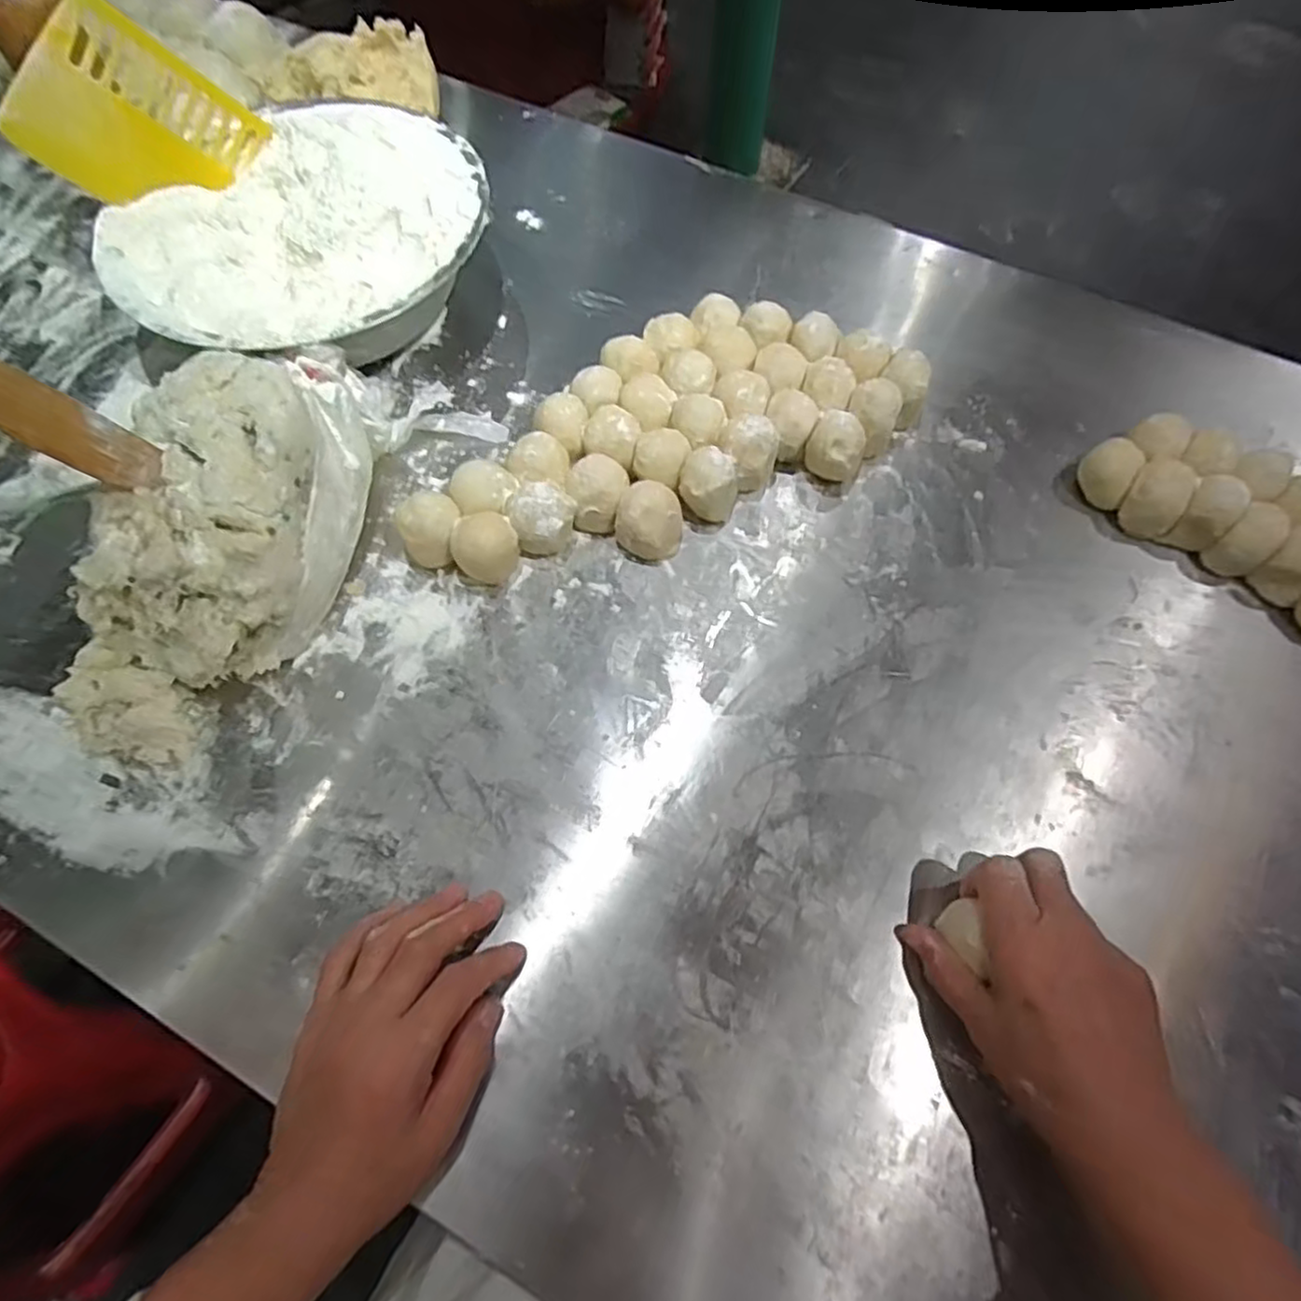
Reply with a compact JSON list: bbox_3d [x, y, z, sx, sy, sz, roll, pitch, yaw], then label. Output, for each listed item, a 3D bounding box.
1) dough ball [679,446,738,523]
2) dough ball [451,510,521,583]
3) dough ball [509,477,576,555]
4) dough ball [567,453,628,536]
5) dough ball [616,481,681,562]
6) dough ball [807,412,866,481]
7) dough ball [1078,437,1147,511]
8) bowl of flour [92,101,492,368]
[{"bbox_3d":[0.041,-0.116,0.500,0.038,0.048,0.044,11,66,6],"label":"dough ball"},{"bbox_3d":[-0.111,-0.072,0.479,0.042,0.048,0.039,0,65,1],"label":"dough ball"},{"bbox_3d":[-0.074,-0.089,0.486,0.043,0.050,0.040,0,65,1],"label":"dough ball"},{"bbox_3d":[-0.036,-0.107,0.498,0.040,0.046,0.036,-1,65,0],"label":"dough ball"},{"bbox_3d":[-0.001,-0.088,0.491,0.045,0.041,0.041,0,65,1],"label":"dough ball"},{"bbox_3d":[0.132,-0.142,0.513,0.038,0.047,0.035,0,65,1],"label":"dough ball"},{"bbox_3d":[0.331,-0.130,0.521,0.034,0.030,0.046,28,69,13],"label":"dough ball"},{"bbox_3d":[-0.254,-0.302,0.564,0.268,0.092,0.234,-39,71,-16],"label":"bowl of flour"}]

